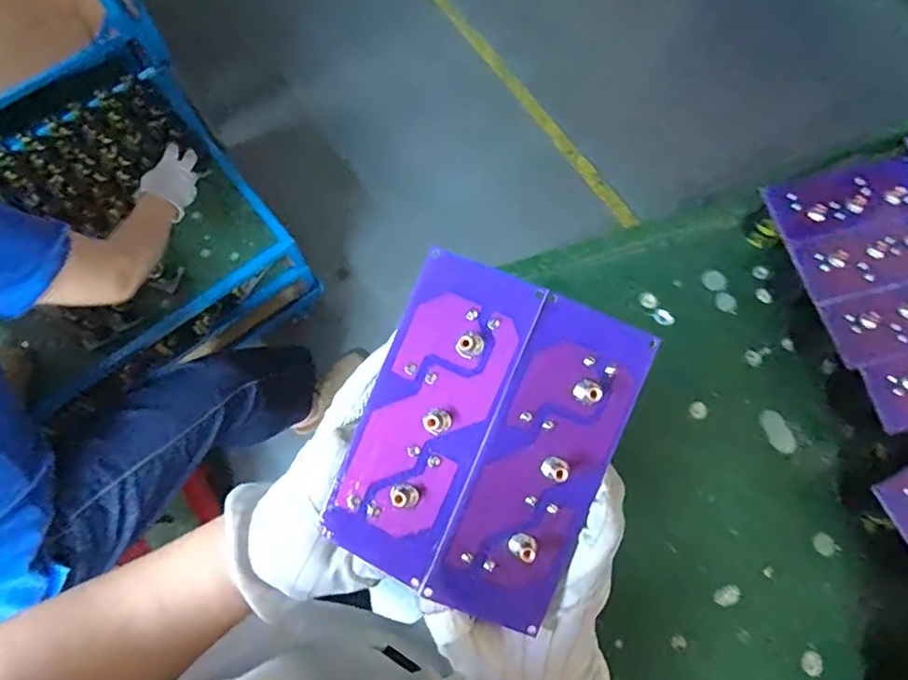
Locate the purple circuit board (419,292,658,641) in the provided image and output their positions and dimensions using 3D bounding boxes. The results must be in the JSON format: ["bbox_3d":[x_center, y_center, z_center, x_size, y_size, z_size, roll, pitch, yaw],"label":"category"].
[{"bbox_3d":[0.037,0.053,0.238,0.052,0.004,0.135,23,90,-7],"label":"purple circuit board"}]

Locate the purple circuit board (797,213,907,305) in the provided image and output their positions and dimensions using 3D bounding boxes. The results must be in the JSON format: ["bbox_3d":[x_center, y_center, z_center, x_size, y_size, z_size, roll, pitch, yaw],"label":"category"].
[{"bbox_3d":[0.350,-0.070,0.463,0.134,0.004,0.057,-14,74,-6],"label":"purple circuit board"}]

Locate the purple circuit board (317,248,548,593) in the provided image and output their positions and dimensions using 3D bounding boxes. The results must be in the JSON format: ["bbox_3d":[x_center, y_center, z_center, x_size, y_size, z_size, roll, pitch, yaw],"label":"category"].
[{"bbox_3d":[-0.011,0.034,0.243,0.053,0.006,0.136,23,94,14],"label":"purple circuit board"}]

